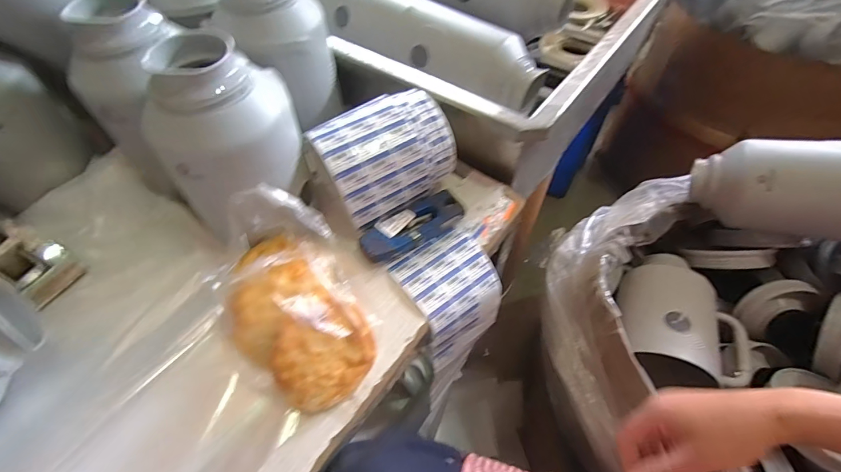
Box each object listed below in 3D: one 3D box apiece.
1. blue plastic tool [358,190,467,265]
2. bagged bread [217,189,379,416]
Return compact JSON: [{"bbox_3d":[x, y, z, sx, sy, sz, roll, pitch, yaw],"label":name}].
[{"bbox_3d":[-0.010,-0.011,0.477,0.129,0.026,0.047,-30,59,-20],"label":"blue plastic tool"},{"bbox_3d":[-0.123,0.061,0.379,0.121,0.089,0.207,-23,77,-16],"label":"bagged bread"}]

